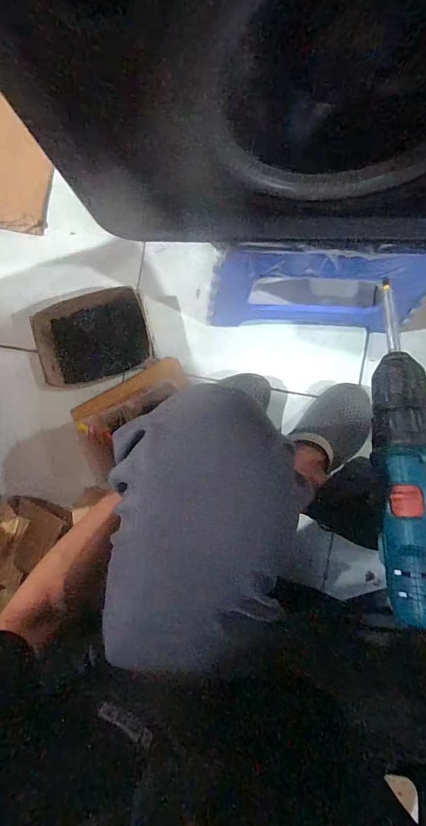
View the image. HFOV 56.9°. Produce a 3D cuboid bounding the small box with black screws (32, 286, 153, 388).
[{"bbox_3d":[-0.201,-0.128,0.668,0.183,0.052,0.143,-15,89,4],"label":"small box with black screws"}]

